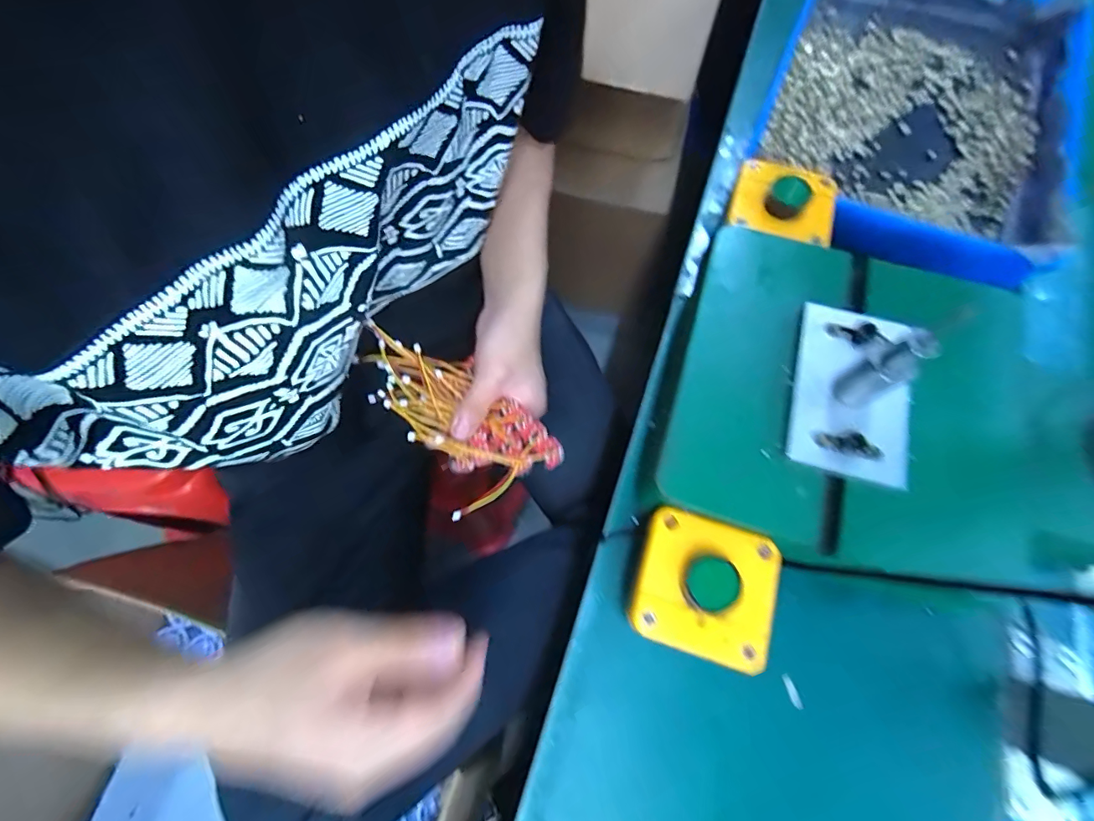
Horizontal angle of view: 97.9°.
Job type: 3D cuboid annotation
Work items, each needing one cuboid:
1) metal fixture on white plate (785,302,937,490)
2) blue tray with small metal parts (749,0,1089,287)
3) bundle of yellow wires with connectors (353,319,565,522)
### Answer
[{"bbox_3d":[0.172,-0.018,0.249,0.061,0.057,0.100,14,71,4],"label":"metal fixture on white plate"},{"bbox_3d":[0.329,-0.280,0.419,0.241,0.045,0.366,23,72,7],"label":"blue tray with small metal parts"},{"bbox_3d":[-0.079,0.010,0.373,0.173,0.046,0.087,35,74,9],"label":"bundle of yellow wires with connectors"}]

